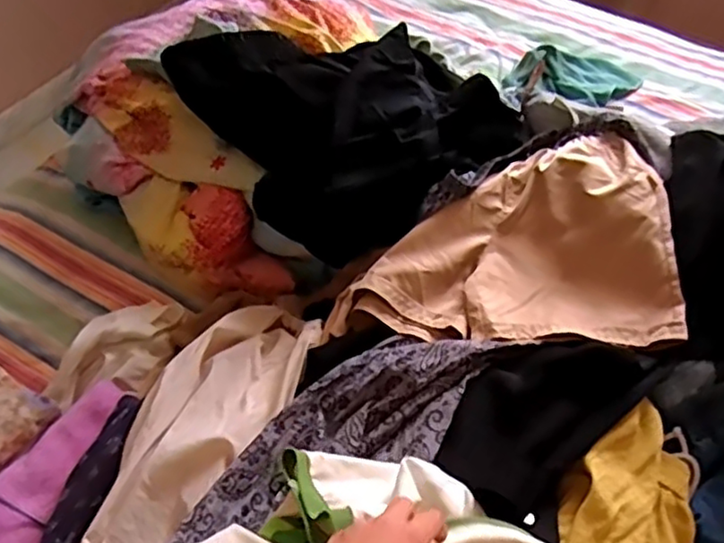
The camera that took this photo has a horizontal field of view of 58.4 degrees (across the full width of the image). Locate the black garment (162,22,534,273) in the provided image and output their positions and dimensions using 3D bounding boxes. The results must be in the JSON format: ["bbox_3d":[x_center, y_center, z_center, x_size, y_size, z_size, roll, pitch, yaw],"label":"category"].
[{"bbox_3d":[-0.026,-0.218,0.950,0.346,0.193,0.361,-30,59,-22],"label":"black garment"}]

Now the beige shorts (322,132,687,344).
[{"bbox_3d":[0.170,-0.042,0.819,0.387,0.101,0.296,3,53,1],"label":"beige shorts"}]

